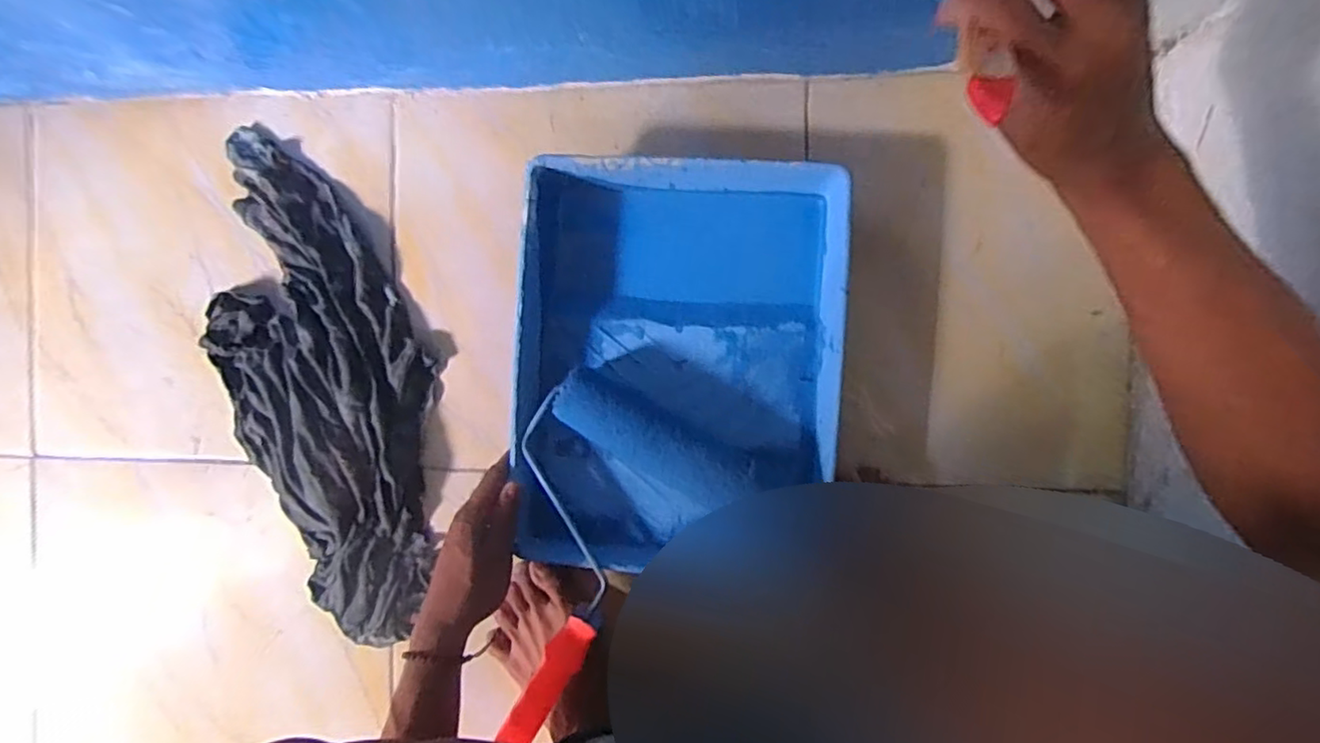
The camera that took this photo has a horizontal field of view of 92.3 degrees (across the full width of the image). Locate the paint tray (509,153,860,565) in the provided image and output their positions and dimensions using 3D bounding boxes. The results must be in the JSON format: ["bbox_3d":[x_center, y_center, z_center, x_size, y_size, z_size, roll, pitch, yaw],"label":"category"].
[{"bbox_3d":[0.015,-0.003,0.556,0.267,0.052,0.344,3,92,5],"label":"paint tray"}]

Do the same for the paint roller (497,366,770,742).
[{"bbox_3d":[-0.067,0.137,0.550,0.204,0.071,0.299,44,95,3],"label":"paint roller"}]

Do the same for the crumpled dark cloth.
[{"bbox_3d":[-0.324,0.012,0.621,0.192,0.050,0.495,-20,89,5],"label":"crumpled dark cloth"}]

